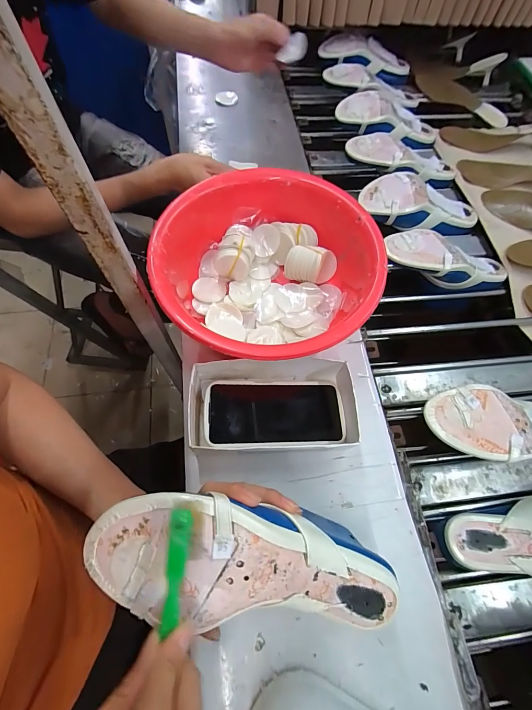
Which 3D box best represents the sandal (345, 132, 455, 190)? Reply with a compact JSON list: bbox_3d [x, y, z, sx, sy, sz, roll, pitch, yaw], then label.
[{"bbox_3d":[0.274,-0.382,0.632,0.242,0.051,0.096,6,64,-17],"label":"sandal"}]

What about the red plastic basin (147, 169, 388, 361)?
[{"bbox_3d":[0.002,-0.107,0.427,0.272,0.090,0.270,1,65,-2],"label":"red plastic basin"}]

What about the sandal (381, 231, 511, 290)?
[{"bbox_3d":[0.304,-0.151,0.522,0.232,0.049,0.086,8,64,-18],"label":"sandal"}]

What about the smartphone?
[{"bbox_3d":[0.014,0.069,0.386,0.167,0.014,0.081,1,60,-9],"label":"smartphone"}]

